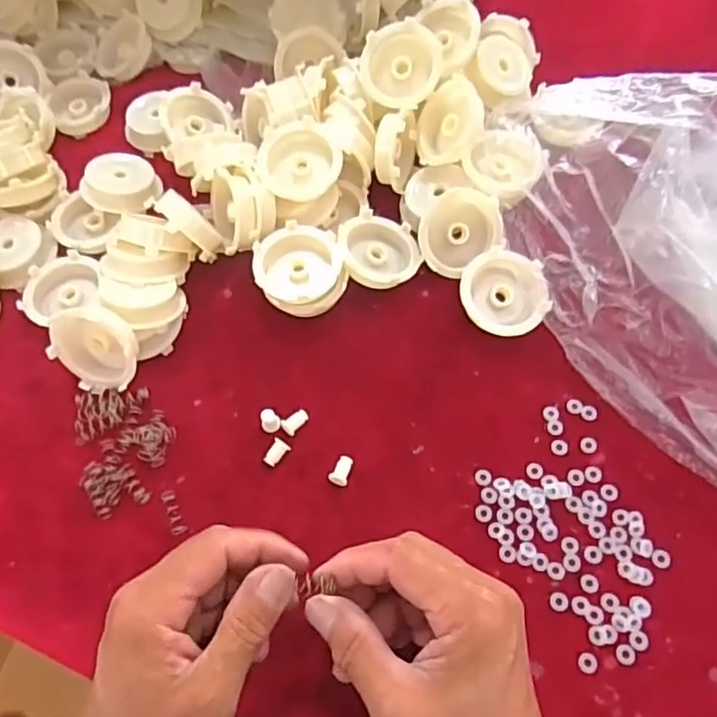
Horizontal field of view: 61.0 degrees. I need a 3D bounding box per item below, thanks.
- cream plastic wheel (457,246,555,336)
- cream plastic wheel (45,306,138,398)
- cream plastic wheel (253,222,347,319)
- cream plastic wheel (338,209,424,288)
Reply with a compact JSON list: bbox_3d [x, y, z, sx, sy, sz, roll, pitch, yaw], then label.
[{"bbox_3d":[0.098,-0.044,0.407,0.057,0.015,0.057,0,83,0],"label":"cream plastic wheel"},{"bbox_3d":[-0.172,-0.005,0.394,0.058,0.056,0.014,23,24,-2],"label":"cream plastic wheel"},{"bbox_3d":[-0.040,-0.060,0.422,0.059,0.028,0.061,-1,63,2],"label":"cream plastic wheel"},{"bbox_3d":[0.016,-0.076,0.425,0.055,0.023,0.057,-1,63,2],"label":"cream plastic wheel"}]

